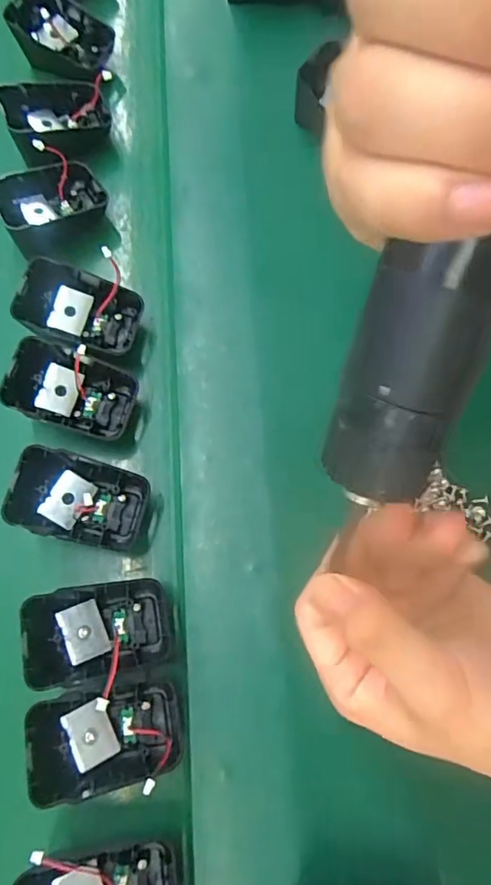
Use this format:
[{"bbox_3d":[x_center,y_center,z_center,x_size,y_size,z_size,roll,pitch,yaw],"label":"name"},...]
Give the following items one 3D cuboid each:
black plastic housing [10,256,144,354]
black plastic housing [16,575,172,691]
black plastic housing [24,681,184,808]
[{"bbox_3d":[-0.100,-0.080,0.327,0.069,0.022,0.046,13,84,-16],"label":"black plastic housing"},{"bbox_3d":[-0.076,0.096,0.275,0.070,0.022,0.044,-2,73,-24],"label":"black plastic housing"},{"bbox_3d":[-0.069,0.143,0.261,0.072,0.020,0.047,8,66,-19],"label":"black plastic housing"}]

